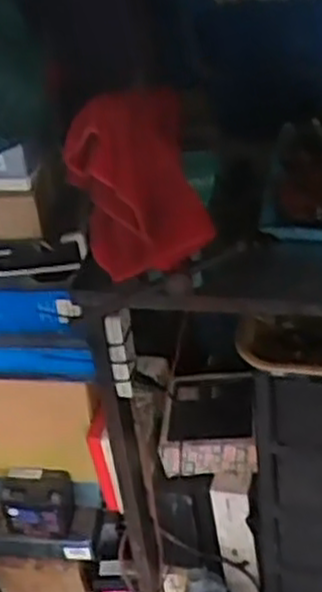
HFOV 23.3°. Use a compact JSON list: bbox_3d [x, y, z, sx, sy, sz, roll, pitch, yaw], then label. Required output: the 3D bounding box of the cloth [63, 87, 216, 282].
[{"bbox_3d":[-0.023,-0.113,0.835,0.126,0.155,0.157,-15,38,-10],"label":"cloth"}]

